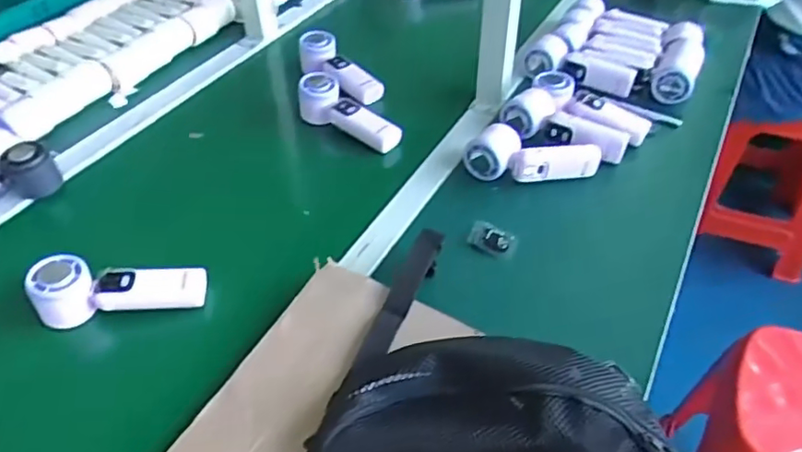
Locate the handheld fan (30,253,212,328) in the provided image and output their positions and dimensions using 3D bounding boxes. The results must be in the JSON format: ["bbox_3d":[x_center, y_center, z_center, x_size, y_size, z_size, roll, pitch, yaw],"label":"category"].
[{"bbox_3d":[-0.286,0.060,0.629,0.160,0.061,0.057,-10,44,-11],"label":"handheld fan"}]

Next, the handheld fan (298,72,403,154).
[{"bbox_3d":[-0.072,-0.155,0.846,0.161,0.054,0.051,31,51,29],"label":"handheld fan"}]

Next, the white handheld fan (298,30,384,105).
[{"bbox_3d":[-0.101,-0.241,0.932,0.070,0.053,0.156,-29,50,-28],"label":"white handheld fan"}]

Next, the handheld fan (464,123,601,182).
[{"bbox_3d":[0.165,-0.084,0.768,0.168,0.054,0.048,8,44,8],"label":"handheld fan"}]

